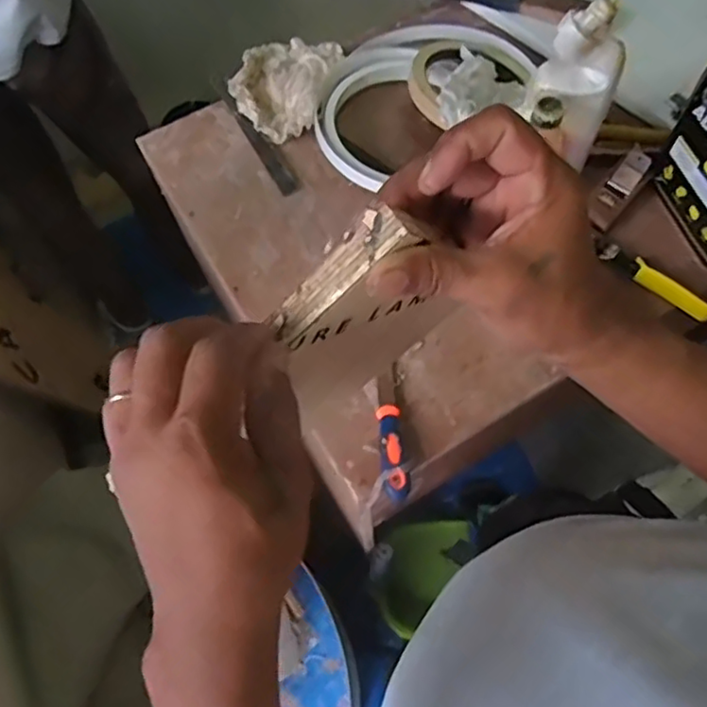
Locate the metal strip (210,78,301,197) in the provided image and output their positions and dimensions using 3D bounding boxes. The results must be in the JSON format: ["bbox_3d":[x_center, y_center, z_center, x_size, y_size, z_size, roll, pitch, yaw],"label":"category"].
[{"bbox_3d":[-0.143,-0.313,0.882,0.026,0.008,0.238,-30,69,-7],"label":"metal strip"}]

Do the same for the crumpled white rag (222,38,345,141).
[{"bbox_3d":[-0.100,-0.385,0.896,0.134,0.039,0.170,18,68,10],"label":"crumpled white rag"}]

